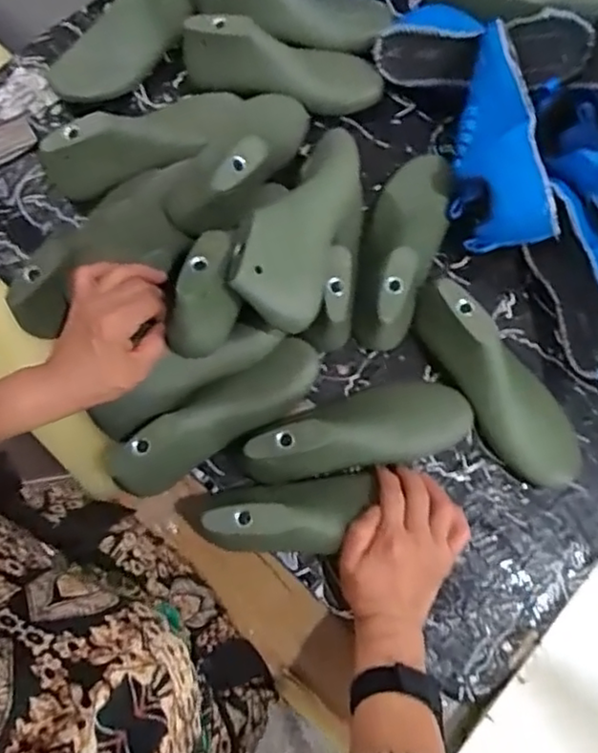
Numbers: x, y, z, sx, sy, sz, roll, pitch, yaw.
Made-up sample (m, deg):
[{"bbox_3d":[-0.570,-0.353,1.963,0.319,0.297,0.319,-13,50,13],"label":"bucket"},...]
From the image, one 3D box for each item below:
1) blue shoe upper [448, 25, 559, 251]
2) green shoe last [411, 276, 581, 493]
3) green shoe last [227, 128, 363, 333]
[{"bbox_3d":[0.182,-0.216,0.590,0.073,0.069,0.187,-4,76,0],"label":"blue shoe upper"},{"bbox_3d":[0.181,0.003,0.571,0.066,0.065,0.211,-31,78,-7],"label":"green shoe last"},{"bbox_3d":[-0.001,-0.130,0.579,0.091,0.073,0.200,43,62,-17],"label":"green shoe last"}]

